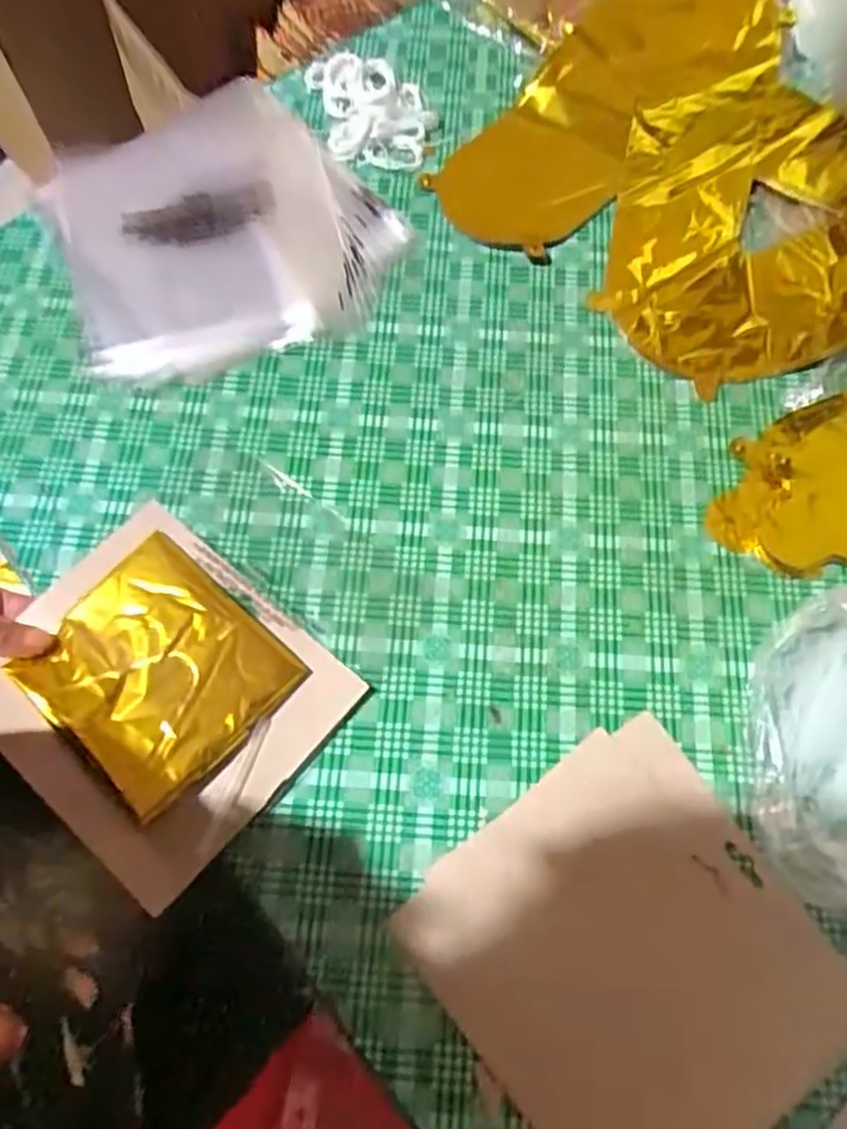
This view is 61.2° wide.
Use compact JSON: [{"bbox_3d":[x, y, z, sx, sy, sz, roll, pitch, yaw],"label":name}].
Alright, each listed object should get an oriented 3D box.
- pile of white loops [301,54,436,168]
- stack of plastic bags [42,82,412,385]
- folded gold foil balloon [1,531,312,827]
[{"bbox_3d":[-0.041,-0.380,0.598,0.089,0.022,0.116,-15,69,-8],"label":"pile of white loops"},{"bbox_3d":[-0.156,-0.265,0.554,0.239,0.025,0.251,-20,70,-10],"label":"stack of plastic bags"},{"bbox_3d":[-0.158,0.061,0.422,0.134,0.017,0.120,40,72,13],"label":"folded gold foil balloon"}]

